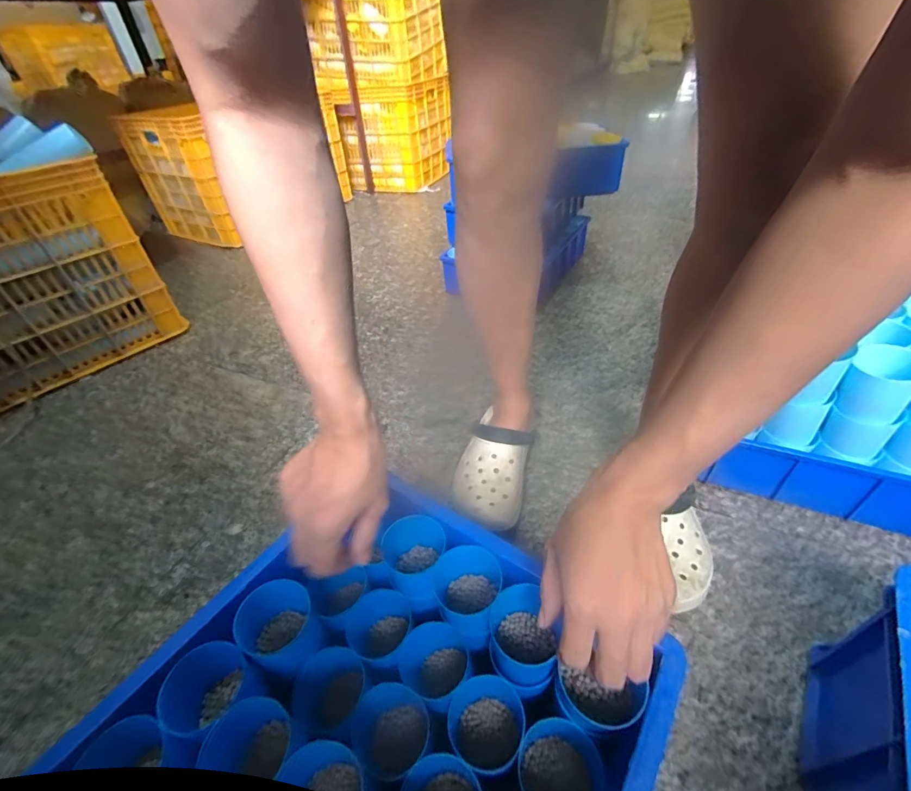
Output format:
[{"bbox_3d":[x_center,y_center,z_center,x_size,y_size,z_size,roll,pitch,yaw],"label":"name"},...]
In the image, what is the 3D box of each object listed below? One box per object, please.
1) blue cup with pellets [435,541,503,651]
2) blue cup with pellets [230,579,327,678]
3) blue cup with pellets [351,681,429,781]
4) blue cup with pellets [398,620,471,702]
[{"bbox_3d":[0.012,0.194,0.400,0.063,0.076,0.065,-3,41,2],"label":"blue cup with pellets"},{"bbox_3d":[-0.161,0.215,0.380,0.059,0.061,0.062,-3,41,2],"label":"blue cup with pellets"},{"bbox_3d":[-0.056,0.293,0.360,0.056,0.056,0.057,-3,41,2],"label":"blue cup with pellets"},{"bbox_3d":[-0.020,0.256,0.393,0.061,0.056,0.058,-3,41,2],"label":"blue cup with pellets"}]

